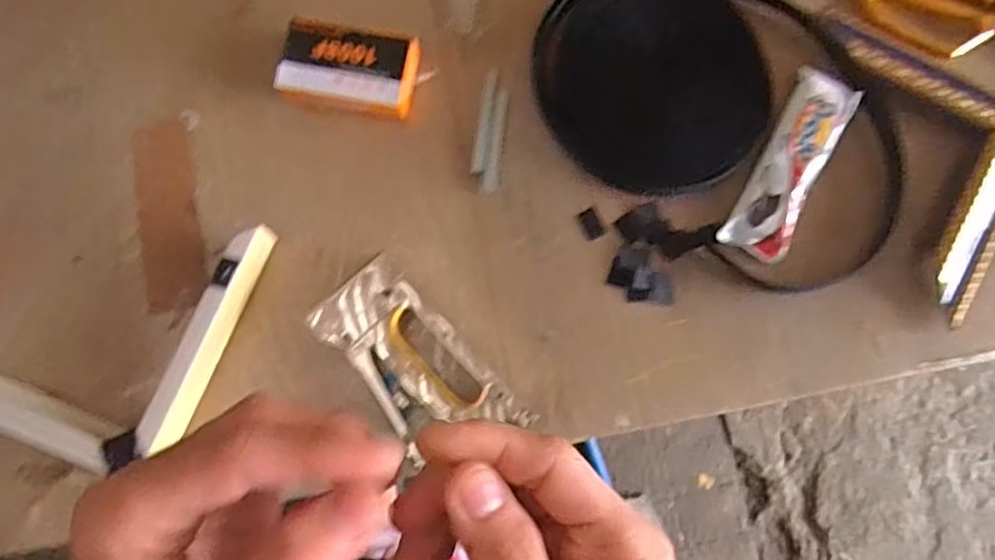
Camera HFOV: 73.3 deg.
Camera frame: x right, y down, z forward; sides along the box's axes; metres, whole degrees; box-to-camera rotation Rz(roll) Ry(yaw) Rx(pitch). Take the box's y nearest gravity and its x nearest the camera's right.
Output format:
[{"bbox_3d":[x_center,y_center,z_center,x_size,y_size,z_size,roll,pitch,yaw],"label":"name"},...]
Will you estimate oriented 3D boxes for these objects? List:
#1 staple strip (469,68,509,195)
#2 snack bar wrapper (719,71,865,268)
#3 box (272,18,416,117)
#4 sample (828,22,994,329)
[{"bbox_3d":[-0.006,-0.124,0.557,0.023,0.004,0.107,7,79,2],"label":"staple strip"},{"bbox_3d":[0.238,-0.094,0.537,0.049,0.011,0.162,28,80,6],"label":"snack bar wrapper"},{"bbox_3d":[-0.121,-0.175,0.559,0.112,0.036,0.066,7,79,2],"label":"box"},{"bbox_3d":[0.378,-0.110,0.535,0.140,0.016,0.249,-16,79,-2],"label":"sample"}]

